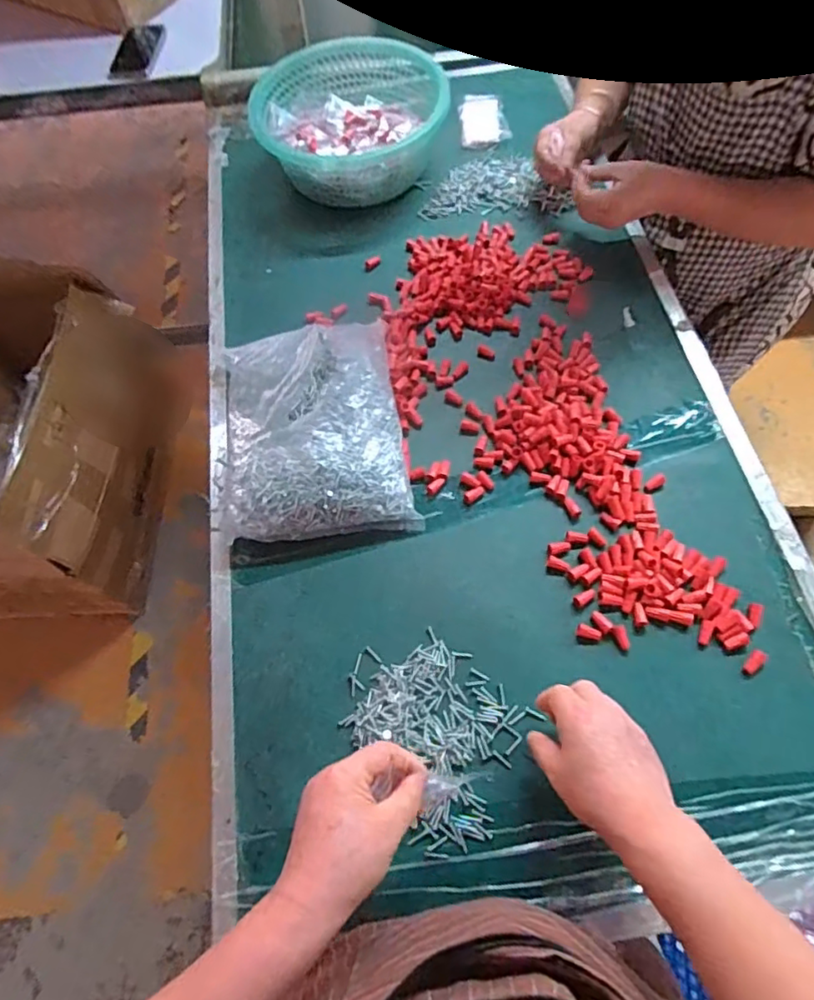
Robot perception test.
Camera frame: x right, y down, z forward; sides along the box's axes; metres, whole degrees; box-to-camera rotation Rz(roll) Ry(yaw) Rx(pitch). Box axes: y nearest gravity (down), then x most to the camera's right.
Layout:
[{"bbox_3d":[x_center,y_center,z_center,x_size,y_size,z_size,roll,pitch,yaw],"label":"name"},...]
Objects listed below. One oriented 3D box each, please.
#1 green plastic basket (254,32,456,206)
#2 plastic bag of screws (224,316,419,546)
[{"bbox_3d":[-0.080,-0.555,0.853,0.266,0.095,0.240,-13,65,-4],"label":"green plastic basket"},{"bbox_3d":[-0.113,-0.082,0.645,0.208,0.068,0.260,-10,65,-3],"label":"plastic bag of screws"}]

